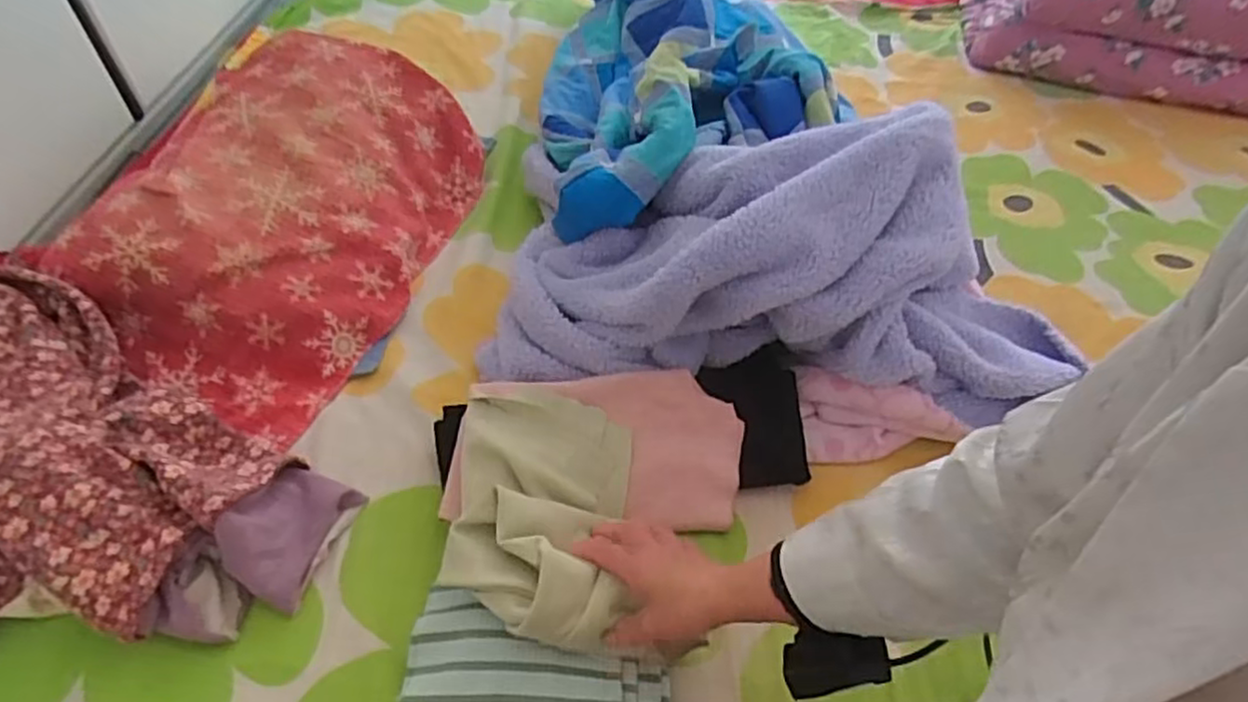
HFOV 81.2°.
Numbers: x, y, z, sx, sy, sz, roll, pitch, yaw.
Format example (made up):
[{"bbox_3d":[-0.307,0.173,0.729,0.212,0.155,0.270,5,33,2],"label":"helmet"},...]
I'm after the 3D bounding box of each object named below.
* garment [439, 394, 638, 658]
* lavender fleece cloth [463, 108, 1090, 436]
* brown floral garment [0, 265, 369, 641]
[{"bbox_3d":[-0.068,0.135,0.615,0.148,0.060,0.220,5,48,-3],"label":"garment"},{"bbox_3d":[0.177,-0.114,0.765,0.605,0.195,0.300,6,48,-1],"label":"lavender fleece cloth"},{"bbox_3d":[-0.470,0.097,0.600,0.433,0.095,0.259,27,51,16],"label":"brown floral garment"}]

